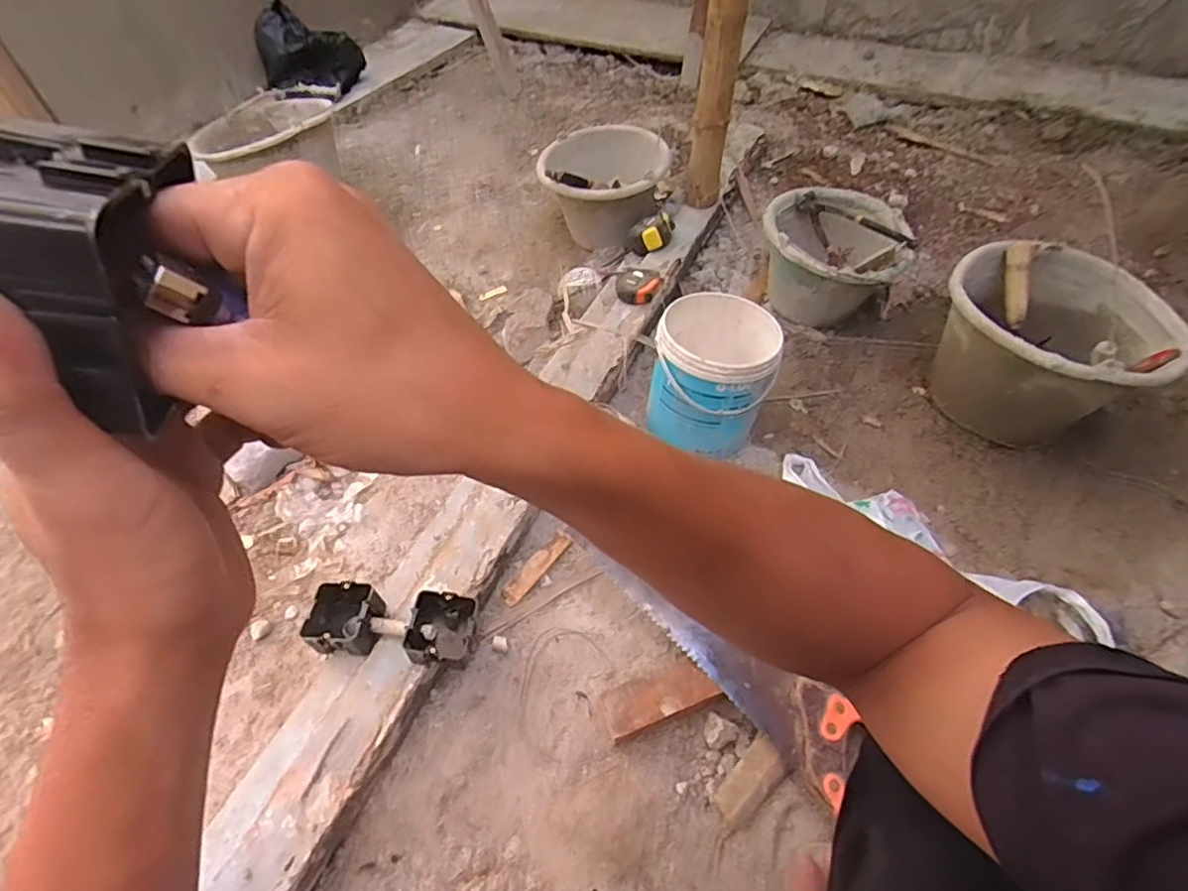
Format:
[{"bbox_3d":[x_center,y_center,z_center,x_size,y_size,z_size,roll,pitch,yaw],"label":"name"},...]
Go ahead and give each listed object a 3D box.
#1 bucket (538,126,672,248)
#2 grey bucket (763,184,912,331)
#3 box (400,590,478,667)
[{"bbox_3d":[0.018,-0.539,1.240,0.242,0.184,0.268,0,51,3],"label":"bucket"},{"bbox_3d":[0.425,-0.325,1.106,0.228,0.185,0.249,-1,51,2],"label":"grey bucket"},{"bbox_3d":[-0.167,0.206,0.680,0.069,0.048,0.078,4,51,6],"label":"box"}]

